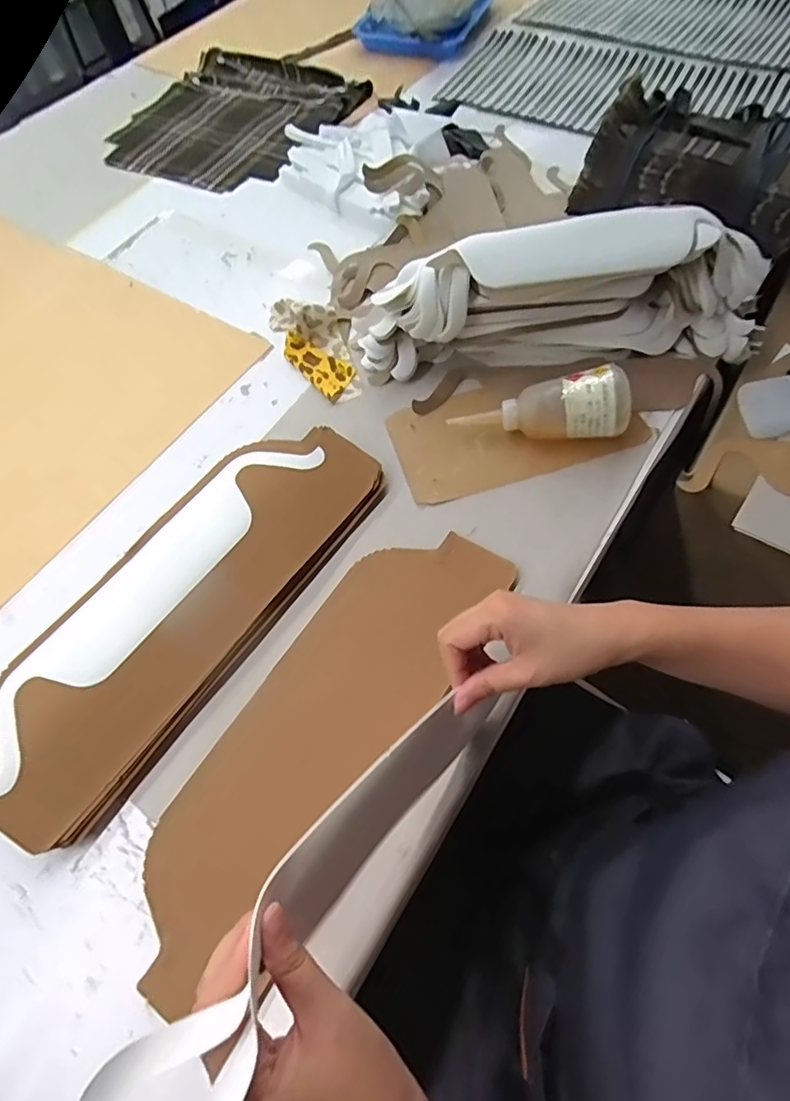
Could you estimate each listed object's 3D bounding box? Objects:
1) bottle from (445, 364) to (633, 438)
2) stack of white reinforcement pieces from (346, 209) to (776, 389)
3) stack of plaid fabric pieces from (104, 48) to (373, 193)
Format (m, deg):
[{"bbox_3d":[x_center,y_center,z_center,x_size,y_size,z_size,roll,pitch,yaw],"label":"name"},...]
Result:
[{"bbox_3d":[0.143,-0.140,0.534,0.171,0.048,0.055,-3,61,19],"label":"bottle"},{"bbox_3d":[0.176,-0.261,0.562,0.449,0.125,0.085,-6,62,1],"label":"stack of white reinforcement pieces"},{"bbox_3d":[-0.275,-0.746,0.906,0.376,0.034,0.375,26,67,16],"label":"stack of plaid fabric pieces"}]

